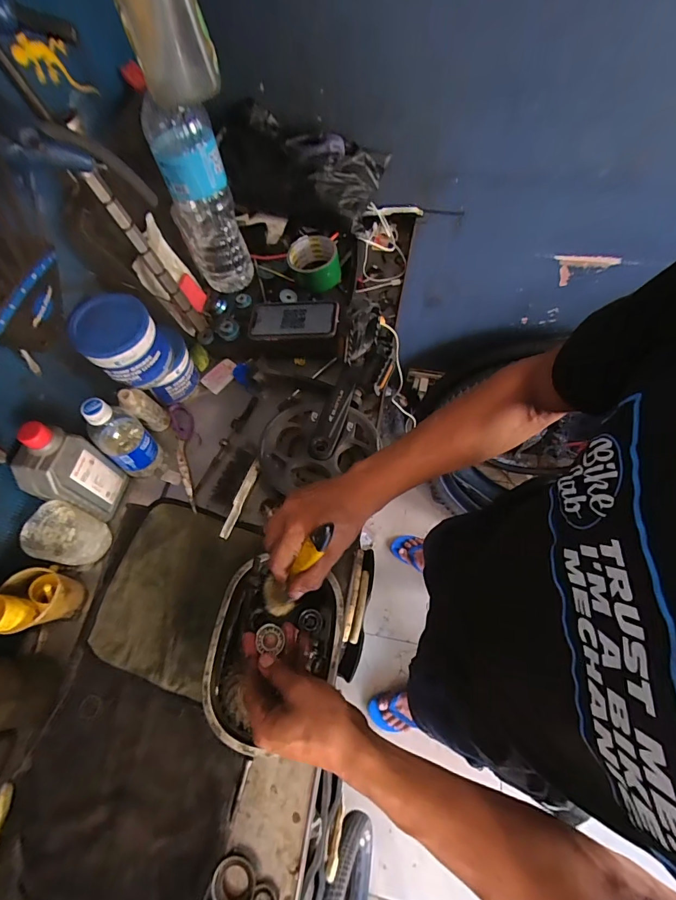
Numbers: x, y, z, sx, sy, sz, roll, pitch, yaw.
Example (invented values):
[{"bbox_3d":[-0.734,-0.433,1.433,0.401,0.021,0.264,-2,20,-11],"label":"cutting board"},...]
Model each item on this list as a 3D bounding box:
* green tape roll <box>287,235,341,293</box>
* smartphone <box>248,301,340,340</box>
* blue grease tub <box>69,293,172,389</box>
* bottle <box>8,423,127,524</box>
[{"bbox_3d":[-0.042,-0.328,0.709,0.083,0.055,0.077,-1,64,3],"label":"green tape roll"},{"bbox_3d":[-0.075,-0.224,0.686,0.155,0.008,0.084,-1,61,11],"label":"smartphone"},{"bbox_3d":[-0.298,-0.151,0.570,0.087,0.107,0.097,3,64,5],"label":"blue grease tub"},{"bbox_3d":[-0.355,0.032,0.540,0.047,0.175,0.080,12,66,9],"label":"bottle"}]

